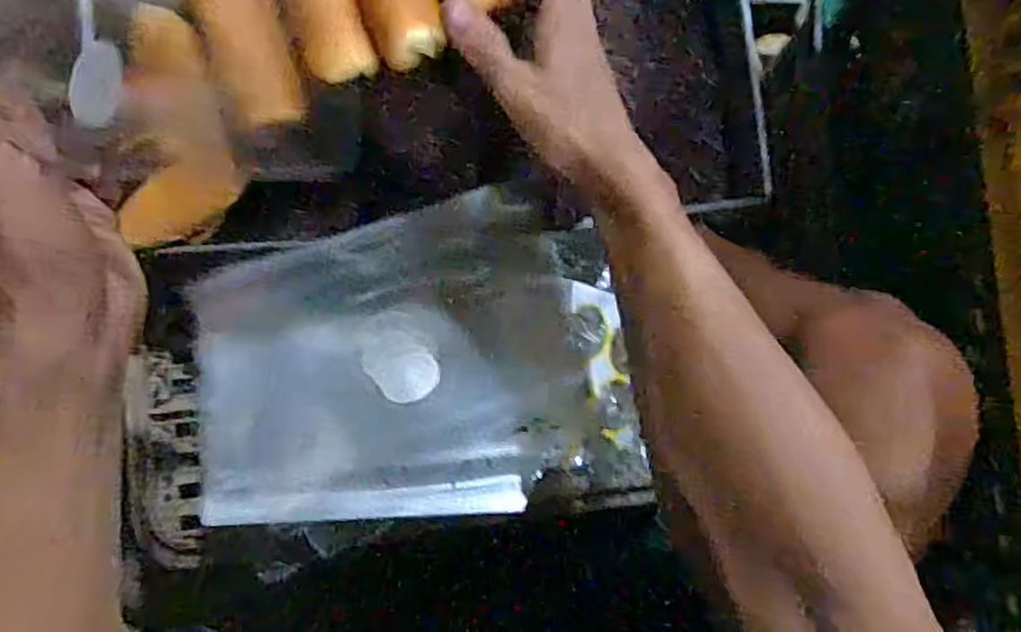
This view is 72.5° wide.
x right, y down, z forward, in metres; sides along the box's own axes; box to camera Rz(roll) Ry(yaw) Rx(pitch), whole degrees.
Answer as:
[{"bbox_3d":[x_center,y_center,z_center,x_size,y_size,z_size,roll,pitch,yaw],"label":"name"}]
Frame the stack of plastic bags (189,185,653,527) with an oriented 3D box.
[{"bbox_3d":[-0.061,0.028,0.464,0.272,0.025,0.204,-3,87,-9],"label":"stack of plastic bags"}]

